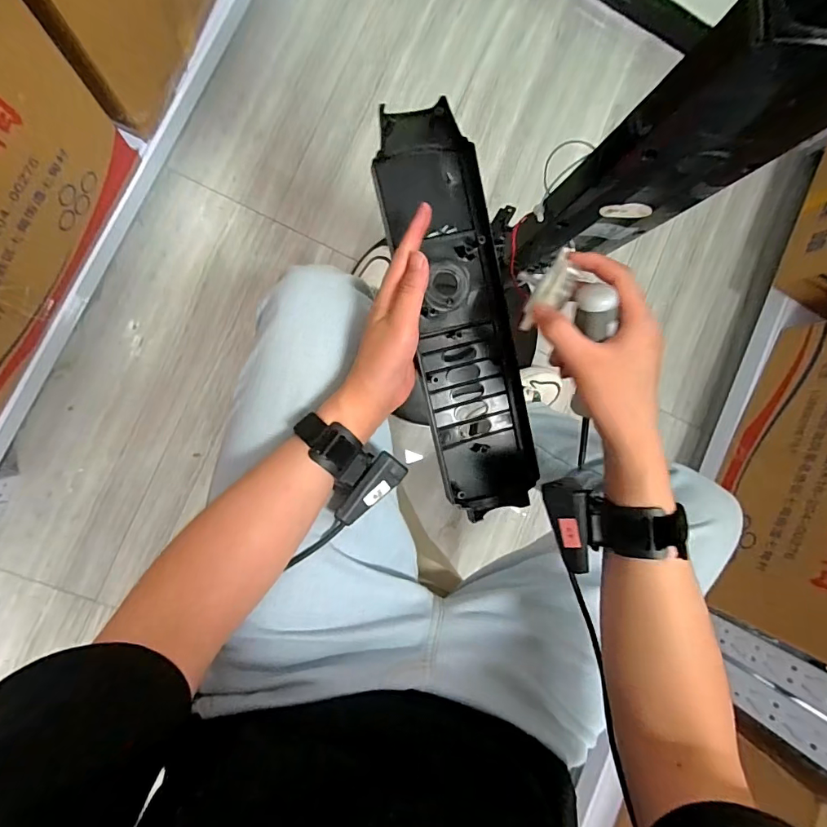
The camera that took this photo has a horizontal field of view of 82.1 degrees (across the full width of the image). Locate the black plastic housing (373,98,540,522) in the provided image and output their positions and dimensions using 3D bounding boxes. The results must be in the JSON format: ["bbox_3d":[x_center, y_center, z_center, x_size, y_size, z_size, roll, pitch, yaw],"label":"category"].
[{"bbox_3d":[0.044,-0.085,0.444,0.094,0.041,0.355,-14,99,-9],"label":"black plastic housing"}]

